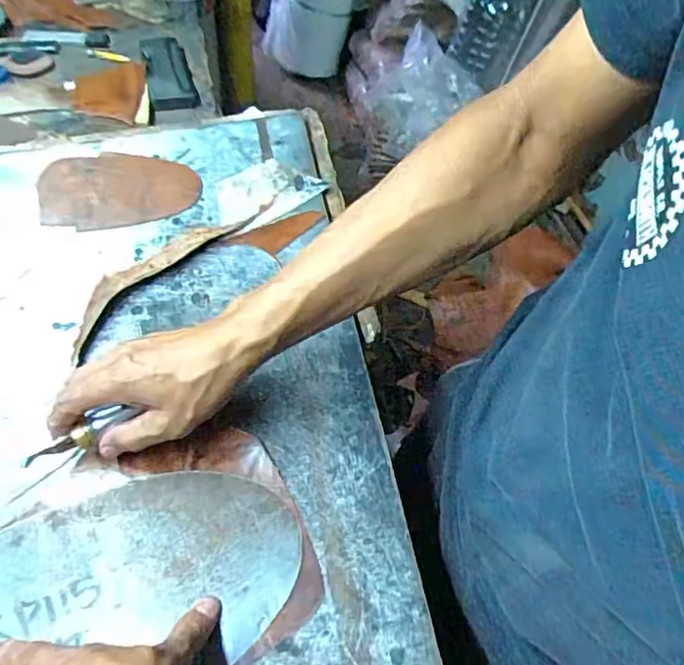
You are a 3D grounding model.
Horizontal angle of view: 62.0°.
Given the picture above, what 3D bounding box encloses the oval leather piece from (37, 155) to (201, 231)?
[{"bbox_3d":[-0.223,-0.146,0.575,0.152,0.010,0.098,-4,60,-3],"label":"oval leather piece"}]

